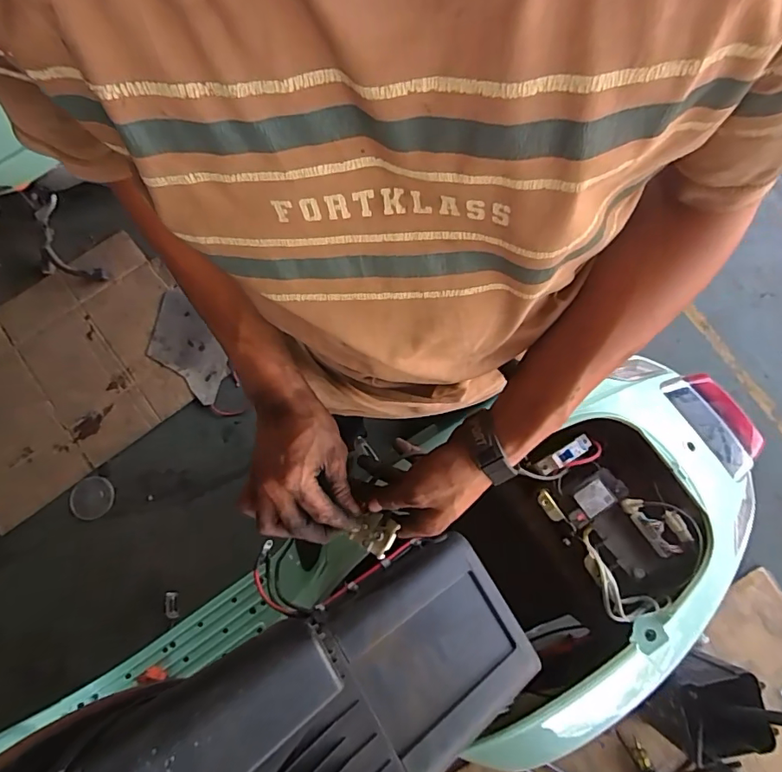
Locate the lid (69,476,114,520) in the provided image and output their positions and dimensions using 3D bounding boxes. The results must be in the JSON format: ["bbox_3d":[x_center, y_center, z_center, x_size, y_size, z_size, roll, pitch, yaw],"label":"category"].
[{"bbox_3d":[-0.838,0.314,1.380,0.132,0.010,0.114,-9,85,7],"label":"lid"}]

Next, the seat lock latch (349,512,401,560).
[{"bbox_3d":[-0.015,0.134,0.449,0.035,0.014,0.033,32,76,9],"label":"seat lock latch"}]

